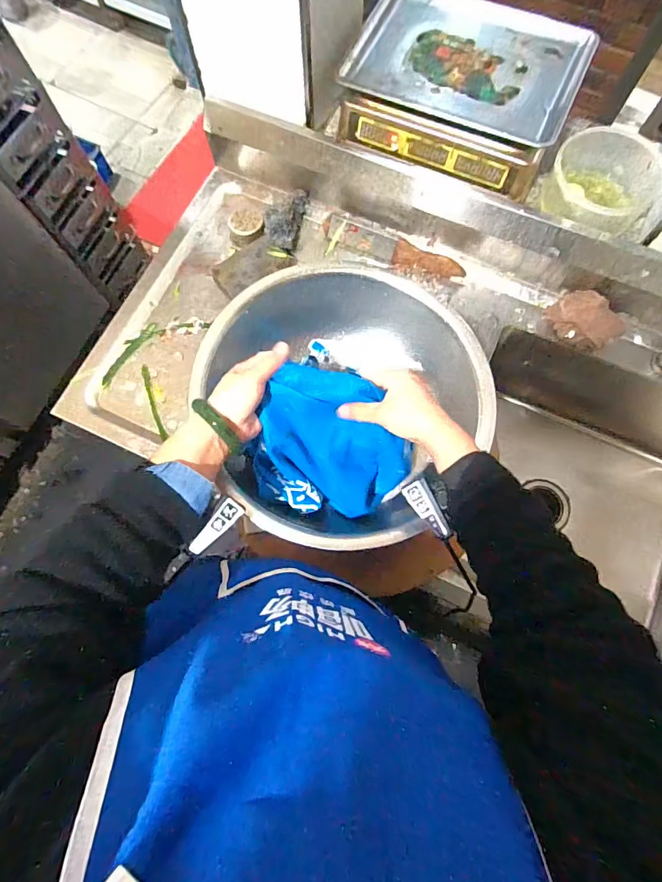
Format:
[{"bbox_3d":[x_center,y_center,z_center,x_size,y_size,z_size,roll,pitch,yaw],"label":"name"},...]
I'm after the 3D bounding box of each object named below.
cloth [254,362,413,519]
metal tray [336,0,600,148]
[{"bbox_3d":[0.008,0.015,0.534,0.180,0.156,0.148,19,75,6],"label":"cloth"},{"bbox_3d":[0.214,-0.593,0.668,0.337,0.027,0.253,23,76,7],"label":"metal tray"}]

